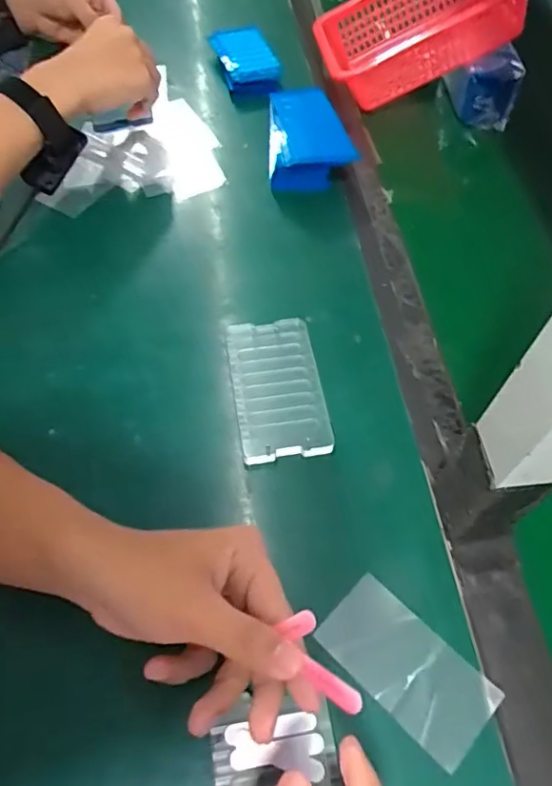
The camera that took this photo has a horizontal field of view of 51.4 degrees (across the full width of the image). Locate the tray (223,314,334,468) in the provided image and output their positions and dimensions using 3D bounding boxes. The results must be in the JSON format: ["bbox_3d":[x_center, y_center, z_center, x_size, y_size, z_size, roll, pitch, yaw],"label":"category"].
[{"bbox_3d":[0.001,-0.005,0.443,0.066,0.012,0.121,-8,58,-6],"label":"tray"}]

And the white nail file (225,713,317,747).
[{"bbox_3d":[-0.003,0.188,0.321,0.051,0.006,0.011,-8,58,-4],"label":"white nail file"}]

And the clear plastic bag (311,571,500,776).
[{"bbox_3d":[0.079,0.166,0.348,0.103,0.006,0.053,38,64,21],"label":"clear plastic bag"}]

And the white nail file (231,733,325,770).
[{"bbox_3d":[0.001,0.196,0.314,0.051,0.004,0.011,-8,58,-6],"label":"white nail file"}]

